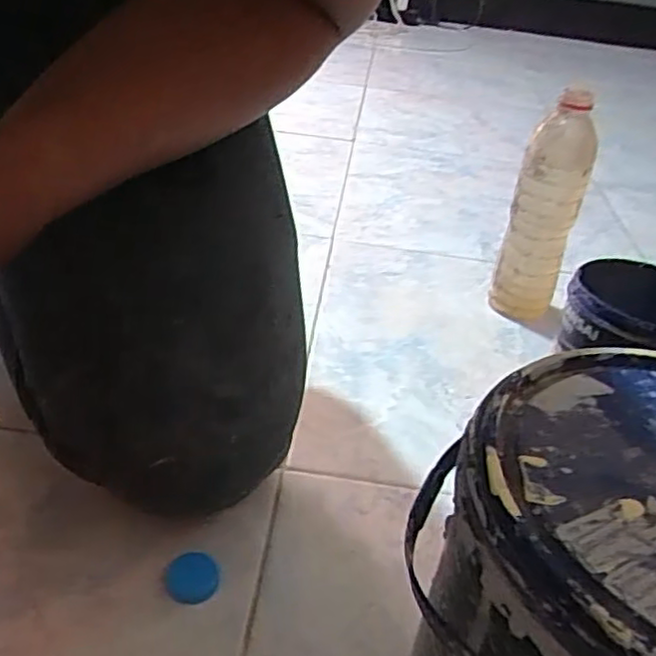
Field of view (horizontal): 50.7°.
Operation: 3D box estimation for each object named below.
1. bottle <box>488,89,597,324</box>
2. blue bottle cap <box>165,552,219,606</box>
[{"bbox_3d":[0.208,-0.109,0.673,0.067,0.218,0.053,18,34,18],"label":"bottle"},{"bbox_3d":[-0.081,0.147,0.412,0.031,0.007,0.031,0,33,-10],"label":"blue bottle cap"}]

